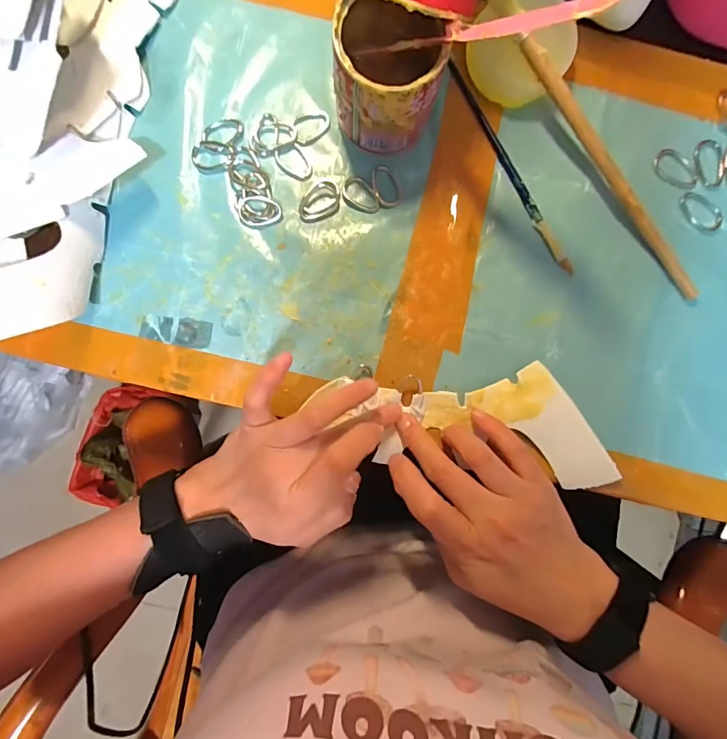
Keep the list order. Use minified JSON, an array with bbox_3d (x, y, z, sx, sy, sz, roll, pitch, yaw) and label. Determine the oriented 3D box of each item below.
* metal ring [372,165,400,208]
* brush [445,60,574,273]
[{"bbox_3d":[0.015,-0.127,0.293,0.016,0.004,0.030,-23,92,-1],"label":"metal ring"},{"bbox_3d":[0.103,-0.140,0.297,0.009,0.005,0.166,-30,92,-1],"label":"brush"}]

